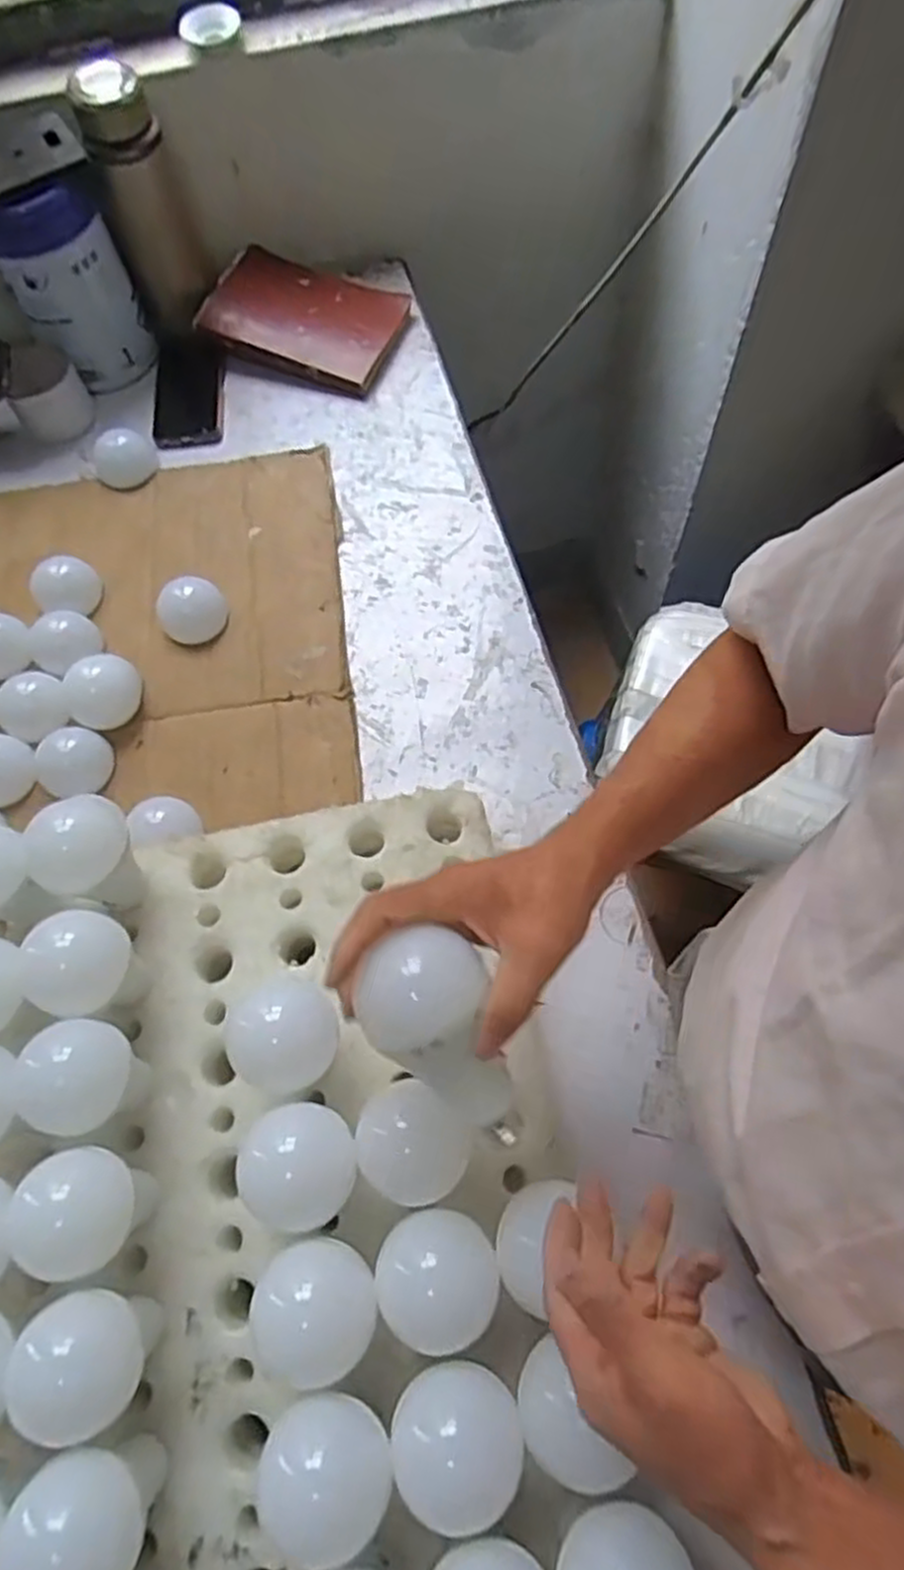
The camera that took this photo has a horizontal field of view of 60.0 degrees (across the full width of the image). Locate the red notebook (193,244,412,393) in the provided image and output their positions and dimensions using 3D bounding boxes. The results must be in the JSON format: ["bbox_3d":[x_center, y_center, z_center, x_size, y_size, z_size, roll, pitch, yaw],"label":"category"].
[{"bbox_3d":[-0.167,-0.540,0.894,0.210,0.011,0.143,22,73,4],"label":"red notebook"}]

